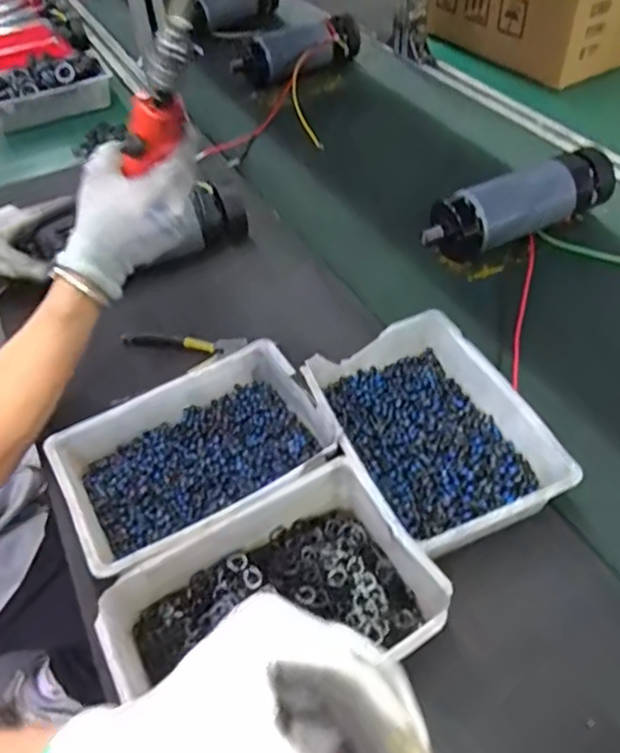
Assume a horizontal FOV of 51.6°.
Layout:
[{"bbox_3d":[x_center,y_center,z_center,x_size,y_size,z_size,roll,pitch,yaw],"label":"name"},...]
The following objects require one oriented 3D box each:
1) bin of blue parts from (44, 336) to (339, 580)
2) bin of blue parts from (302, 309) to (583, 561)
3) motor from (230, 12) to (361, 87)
[{"bbox_3d":[-0.090,0.065,0.511,0.202,0.052,0.145,-26,51,-18],"label":"bin of blue parts"},{"bbox_3d":[0.095,0.044,0.517,0.144,0.049,0.207,-19,49,-13],"label":"bin of blue parts"},{"bbox_3d":[-0.020,-0.539,1.072,0.224,0.079,0.083,-27,51,-19],"label":"motor"}]

